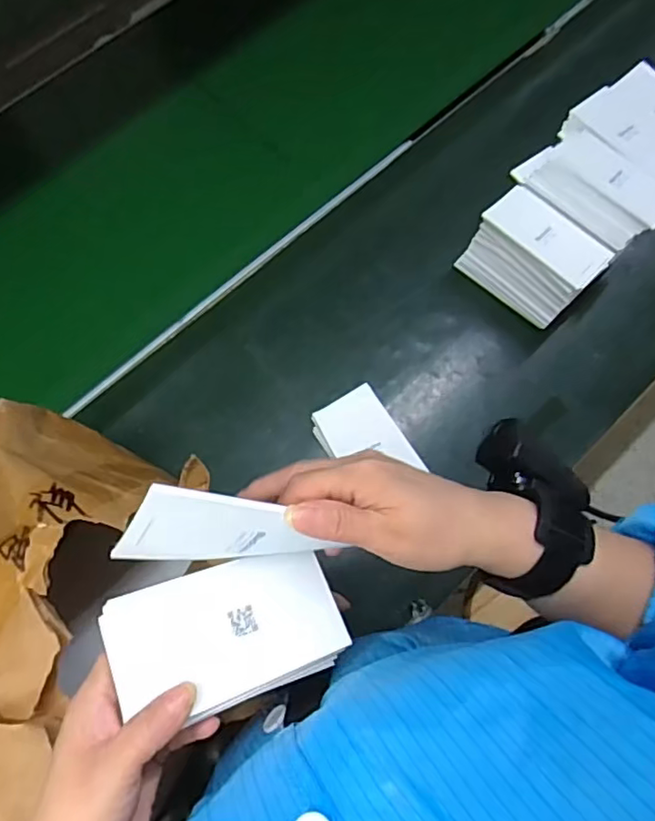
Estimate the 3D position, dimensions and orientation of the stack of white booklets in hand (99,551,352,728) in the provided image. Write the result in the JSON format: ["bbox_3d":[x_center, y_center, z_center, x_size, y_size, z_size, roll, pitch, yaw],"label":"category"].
[{"bbox_3d":[-0.052,0.120,0.322,0.123,0.012,0.070,-11,64,-27],"label":"stack of white booklets in hand"}]

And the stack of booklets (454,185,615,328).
[{"bbox_3d":[0.217,-0.160,0.618,0.121,0.084,0.079,41,78,15],"label":"stack of booklets"}]

